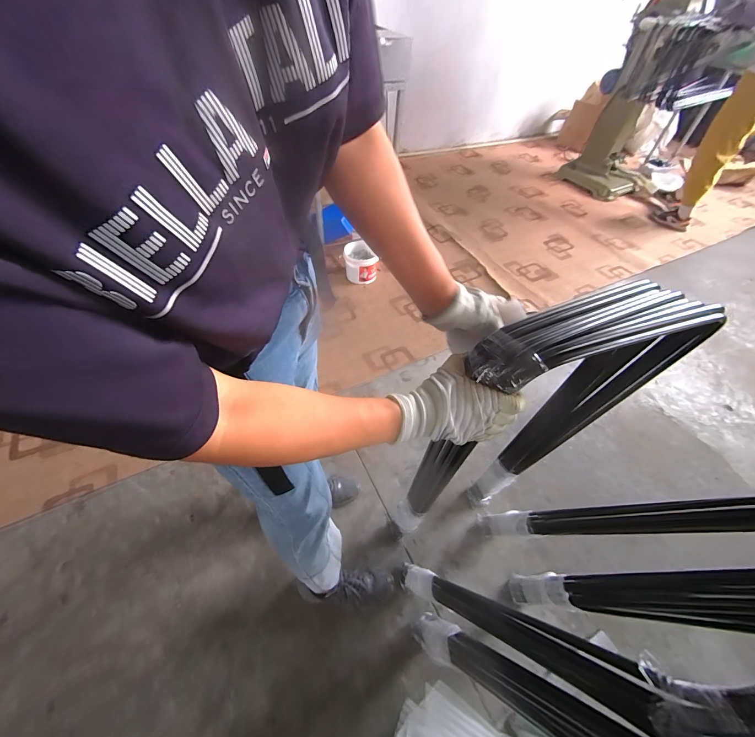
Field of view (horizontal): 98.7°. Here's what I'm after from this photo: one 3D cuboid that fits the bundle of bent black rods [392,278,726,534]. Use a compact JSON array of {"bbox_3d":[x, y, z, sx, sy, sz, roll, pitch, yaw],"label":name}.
[{"bbox_3d":[0.263,0.149,0.693,0.376,0.750,0.119,-14,54,-12],"label":"bundle of bent black rods"}]

